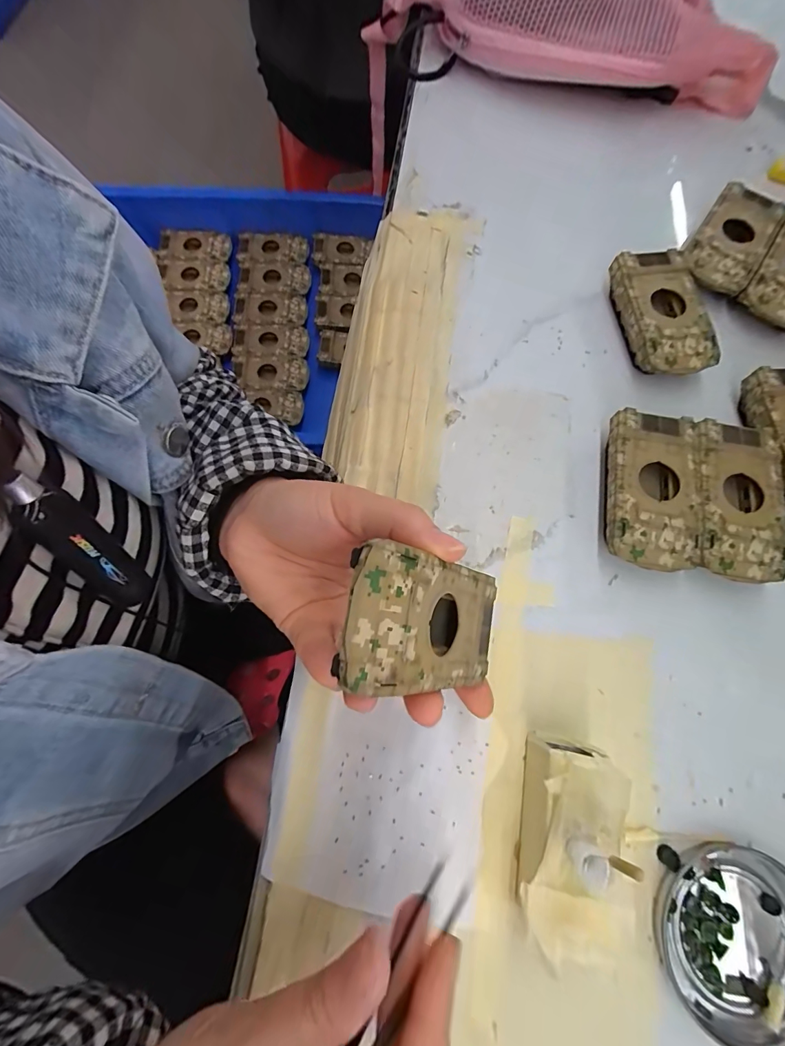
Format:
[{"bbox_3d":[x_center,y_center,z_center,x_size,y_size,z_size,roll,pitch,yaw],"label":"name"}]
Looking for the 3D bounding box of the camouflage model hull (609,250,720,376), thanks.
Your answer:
[{"bbox_3d":[0.190,-0.144,0.293,0.051,0.028,0.094,-6,73,-4],"label":"camouflage model hull"}]

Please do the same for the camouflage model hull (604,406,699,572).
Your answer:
[{"bbox_3d":[0.155,-0.018,0.254,0.050,0.026,0.095,7,73,0],"label":"camouflage model hull"}]

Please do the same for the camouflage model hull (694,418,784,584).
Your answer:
[{"bbox_3d":[0.206,-0.011,0.253,0.051,0.026,0.094,9,73,1],"label":"camouflage model hull"}]

